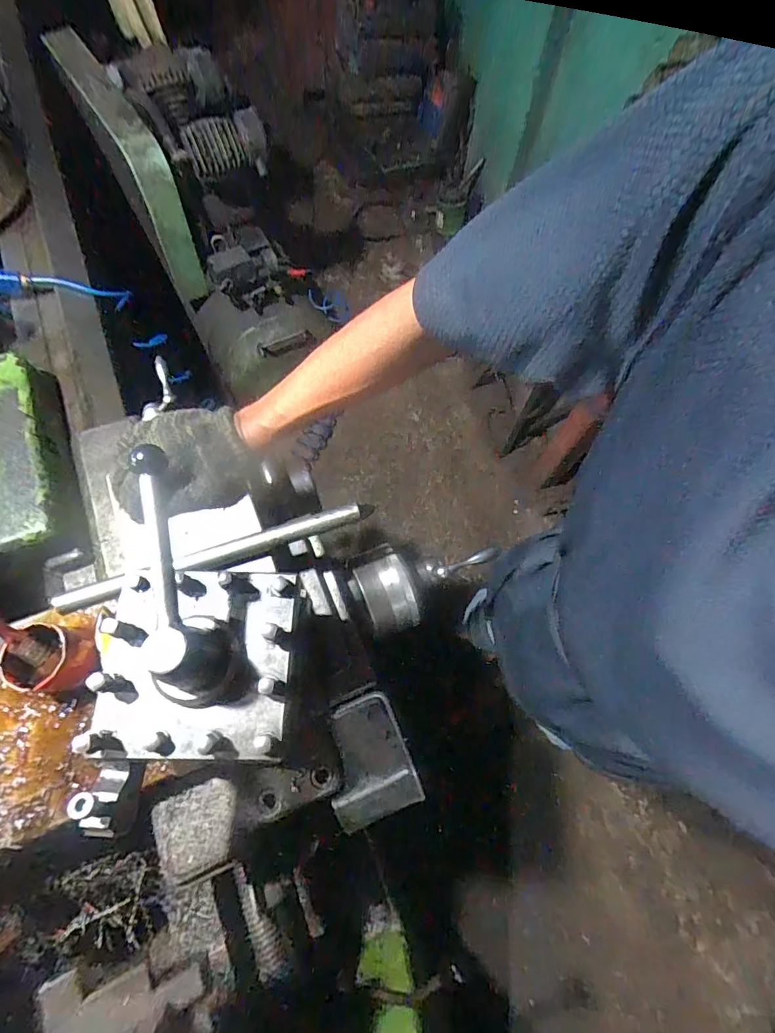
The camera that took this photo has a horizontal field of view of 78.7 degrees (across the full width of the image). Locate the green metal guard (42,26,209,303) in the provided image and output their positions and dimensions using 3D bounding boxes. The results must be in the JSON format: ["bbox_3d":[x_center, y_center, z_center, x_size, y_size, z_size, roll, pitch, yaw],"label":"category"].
[{"bbox_3d":[-0.602,-0.817,1.156,0.083,0.360,0.495,-31,72,-14],"label":"green metal guard"}]

